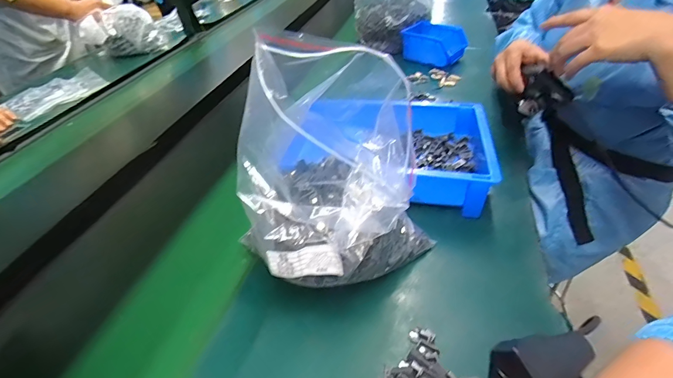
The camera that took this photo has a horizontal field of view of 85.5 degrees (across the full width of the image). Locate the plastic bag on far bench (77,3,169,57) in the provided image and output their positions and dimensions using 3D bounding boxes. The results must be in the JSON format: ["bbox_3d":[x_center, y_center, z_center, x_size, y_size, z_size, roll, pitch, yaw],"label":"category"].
[{"bbox_3d":[-0.698,-0.517,1.194,0.229,0.123,0.130,-28,43,-25],"label":"plastic bag on far bench"}]

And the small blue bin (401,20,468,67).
[{"bbox_3d":[0.250,-0.372,0.937,0.151,0.078,0.104,29,50,36],"label":"small blue bin"}]

